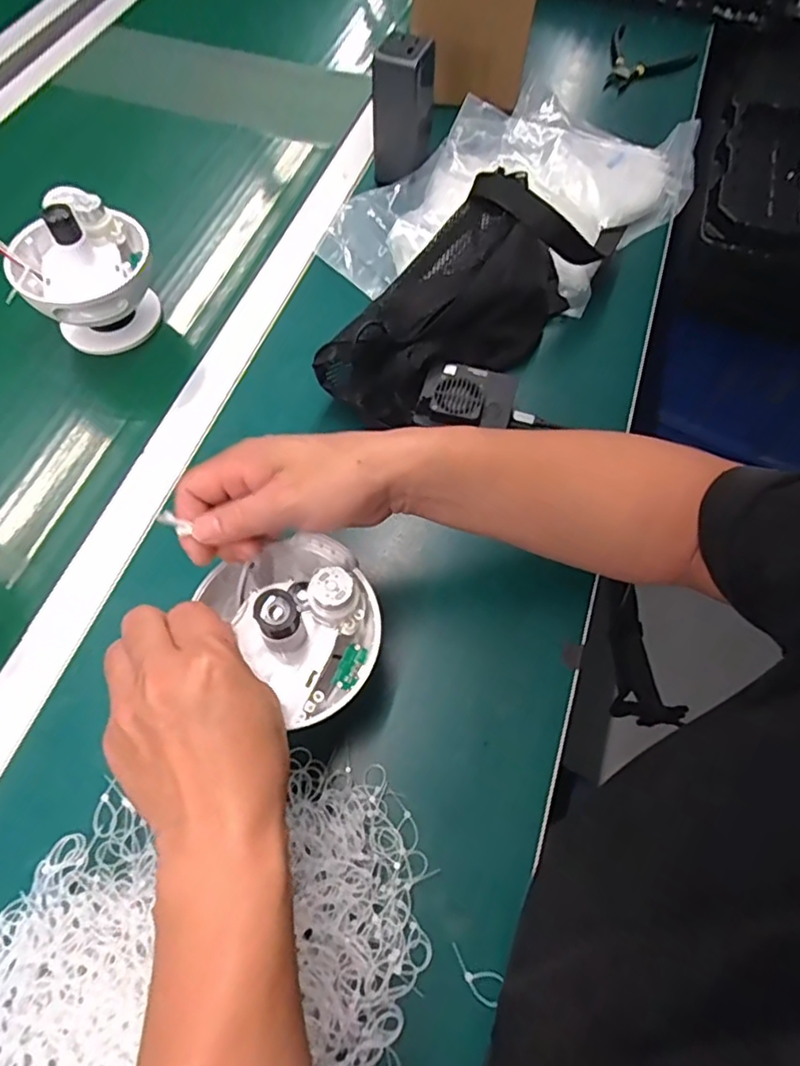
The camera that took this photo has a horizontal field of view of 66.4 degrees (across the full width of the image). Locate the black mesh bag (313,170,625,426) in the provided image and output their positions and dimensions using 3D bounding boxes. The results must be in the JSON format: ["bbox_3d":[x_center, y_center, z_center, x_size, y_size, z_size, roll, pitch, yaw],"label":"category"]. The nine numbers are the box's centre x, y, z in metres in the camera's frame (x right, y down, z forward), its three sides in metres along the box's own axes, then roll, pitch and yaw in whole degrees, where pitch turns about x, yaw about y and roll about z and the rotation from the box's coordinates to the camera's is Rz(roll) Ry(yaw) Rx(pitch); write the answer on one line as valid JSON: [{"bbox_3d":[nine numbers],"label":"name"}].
[{"bbox_3d":[0.053,-0.203,0.537,0.121,0.091,0.265,35,67,16],"label":"black mesh bag"}]

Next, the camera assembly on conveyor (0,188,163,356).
[{"bbox_3d":[-0.281,-0.231,0.535,0.125,0.130,0.102,-37,69,-18],"label":"camera assembly on conveyor"}]

